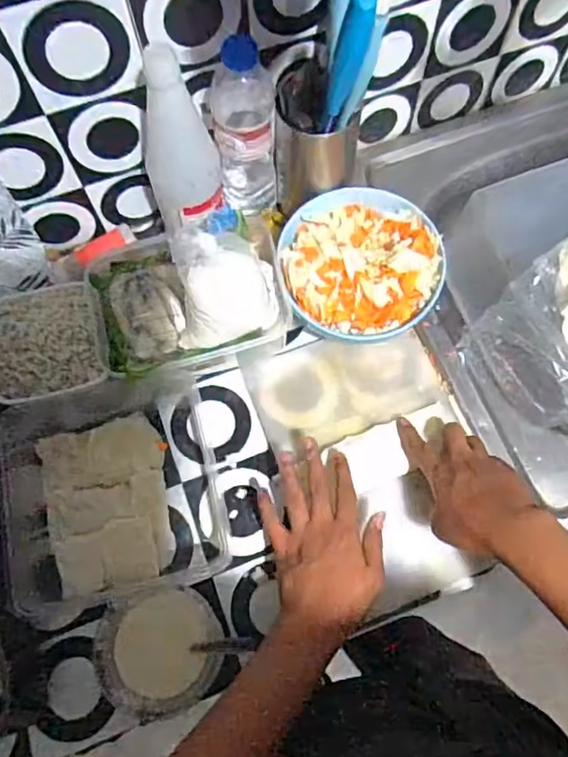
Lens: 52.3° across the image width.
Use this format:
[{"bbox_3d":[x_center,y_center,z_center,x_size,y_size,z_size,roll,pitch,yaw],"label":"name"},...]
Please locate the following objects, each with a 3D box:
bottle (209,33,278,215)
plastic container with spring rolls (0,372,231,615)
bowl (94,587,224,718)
[{"bbox_3d":[-0.040,-0.250,0.593,0.061,0.210,0.063,-8,70,-2],"label":"bottle"},{"bbox_3d":[-0.170,0.104,0.579,0.200,0.055,0.212,-11,71,-3],"label":"plastic container with spring rolls"},{"bbox_3d":[-0.114,0.249,0.534,0.109,0.038,0.100,0,70,1],"label":"bowl"}]

